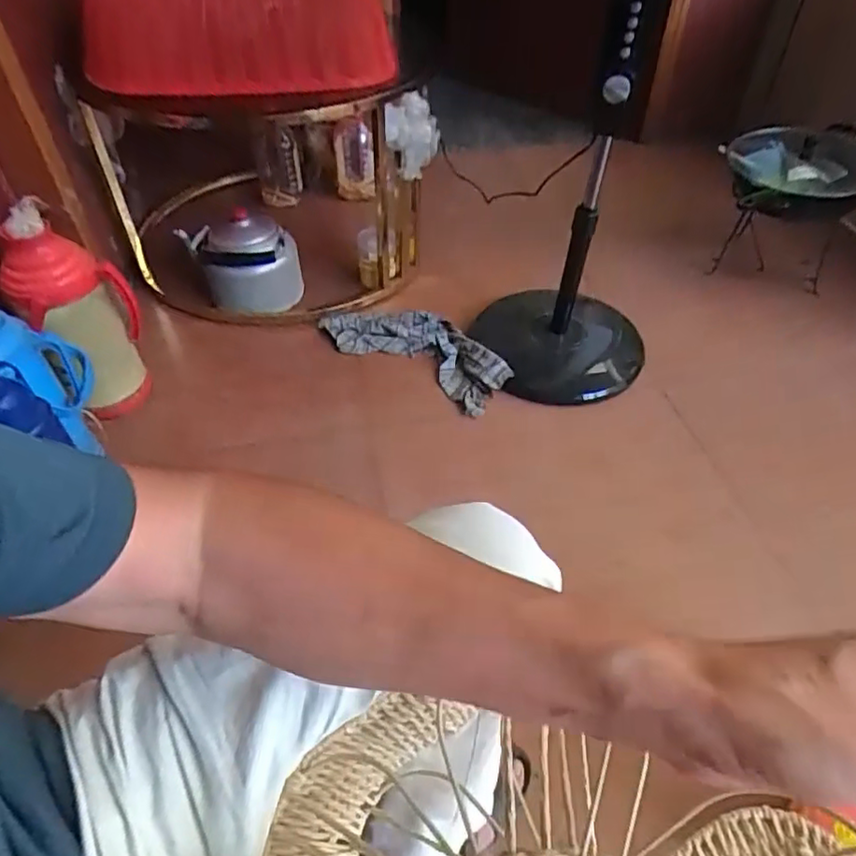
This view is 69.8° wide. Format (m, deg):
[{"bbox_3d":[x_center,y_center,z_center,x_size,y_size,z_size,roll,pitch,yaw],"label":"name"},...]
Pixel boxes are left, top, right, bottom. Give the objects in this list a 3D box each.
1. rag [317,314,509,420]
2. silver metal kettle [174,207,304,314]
[{"bbox_3d":[-0.022,-0.174,1.314,0.424,0.070,0.171,25,51,22],"label":"rag"},{"bbox_3d":[-0.402,-0.364,1.340,0.220,0.166,0.227,-17,49,-16],"label":"silver metal kettle"}]

